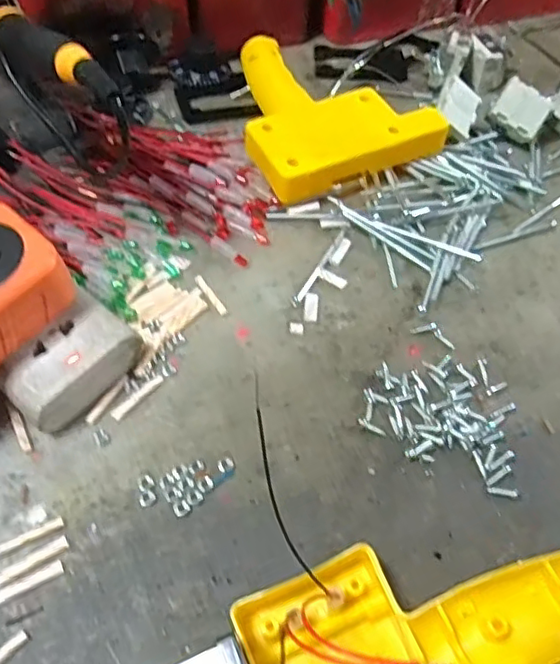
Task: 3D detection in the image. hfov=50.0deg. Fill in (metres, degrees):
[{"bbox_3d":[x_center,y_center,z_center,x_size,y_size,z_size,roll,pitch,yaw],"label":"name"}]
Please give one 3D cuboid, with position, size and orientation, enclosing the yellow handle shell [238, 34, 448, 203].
[{"bbox_3d":[0.022,-0.162,0.430,0.123,0.032,0.154,-21,59,-19],"label":"yellow handle shell"}]

